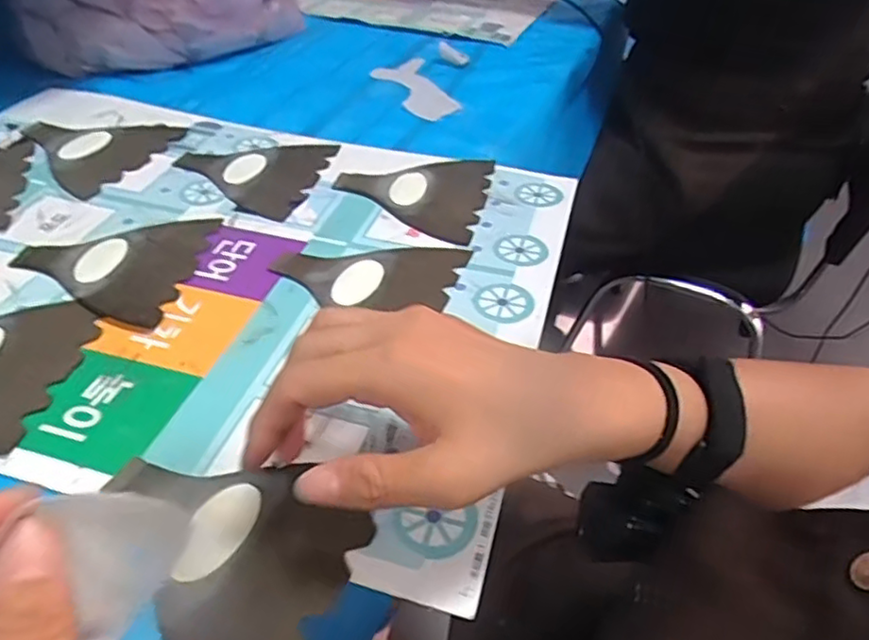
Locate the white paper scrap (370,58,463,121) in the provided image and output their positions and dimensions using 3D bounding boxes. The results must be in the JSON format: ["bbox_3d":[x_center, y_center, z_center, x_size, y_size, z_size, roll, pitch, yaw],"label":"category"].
[{"bbox_3d":[-0.025,-0.256,0.681,0.068,0.009,0.157,-10,43,-13],"label":"white paper scrap"}]

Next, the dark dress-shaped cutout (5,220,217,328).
[{"bbox_3d":[-0.224,-0.047,0.450,0.128,0.004,0.120,12,43,11],"label":"dark dress-shaped cutout"}]

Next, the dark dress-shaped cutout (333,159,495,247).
[{"bbox_3d":[-0.021,-0.107,0.529,0.125,0.008,0.118,9,45,12],"label":"dark dress-shaped cutout"}]

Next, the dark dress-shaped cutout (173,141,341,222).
[{"bbox_3d":[-0.161,-0.132,0.547,0.124,0.004,0.120,11,43,10],"label":"dark dress-shaped cutout"}]

